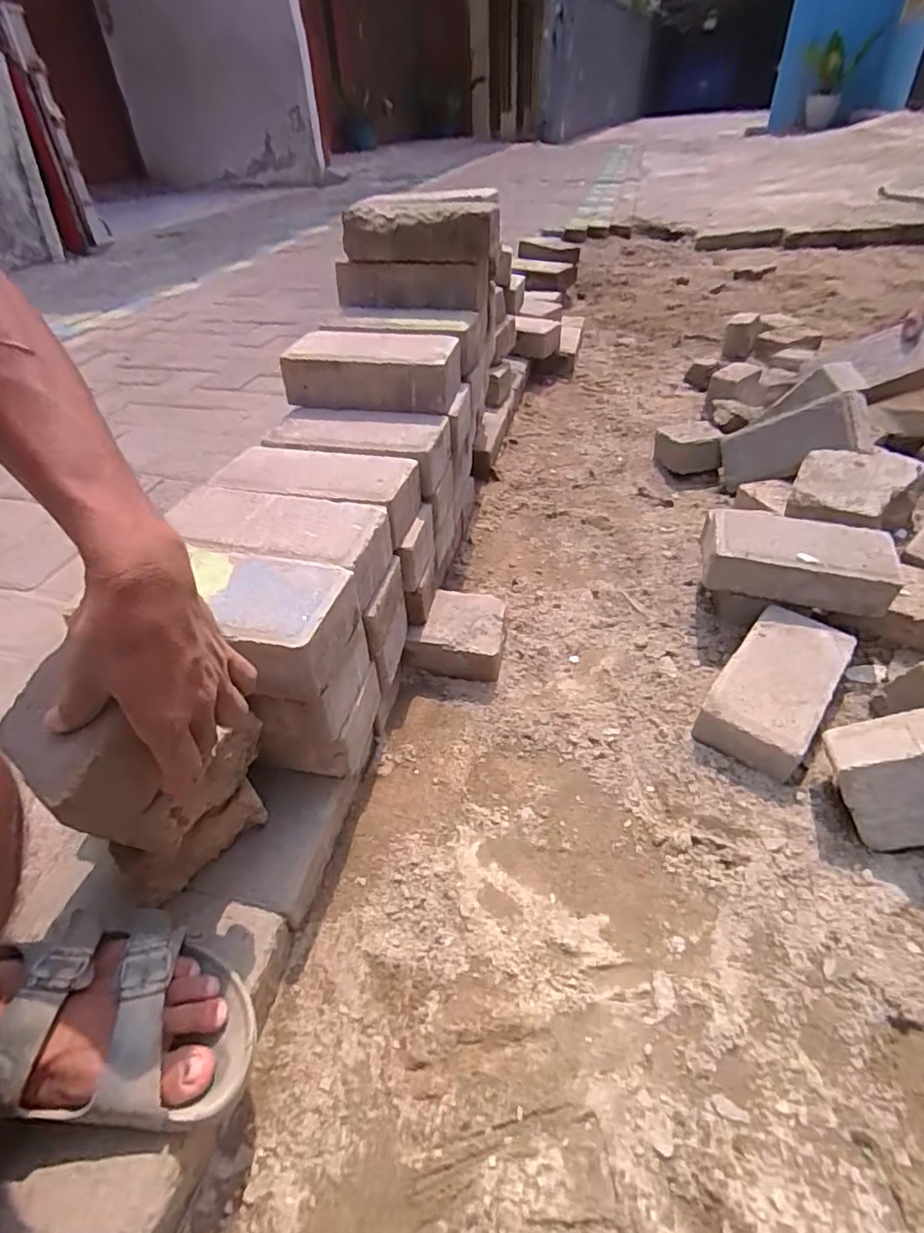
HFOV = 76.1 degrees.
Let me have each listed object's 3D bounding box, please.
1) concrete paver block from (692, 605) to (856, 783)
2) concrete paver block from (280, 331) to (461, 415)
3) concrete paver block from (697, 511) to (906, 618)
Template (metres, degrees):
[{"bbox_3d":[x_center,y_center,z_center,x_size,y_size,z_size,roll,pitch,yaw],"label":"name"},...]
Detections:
[{"bbox_3d":[0.357,0.083,0.673,0.108,0.067,0.207,29,49,31],"label":"concrete paver block"},{"bbox_3d":[-0.115,-0.313,0.749,0.217,0.069,0.100,7,41,13],"label":"concrete paver block"},{"bbox_3d":[0.418,-0.075,0.745,0.212,0.064,0.122,11,42,17],"label":"concrete paver block"}]

